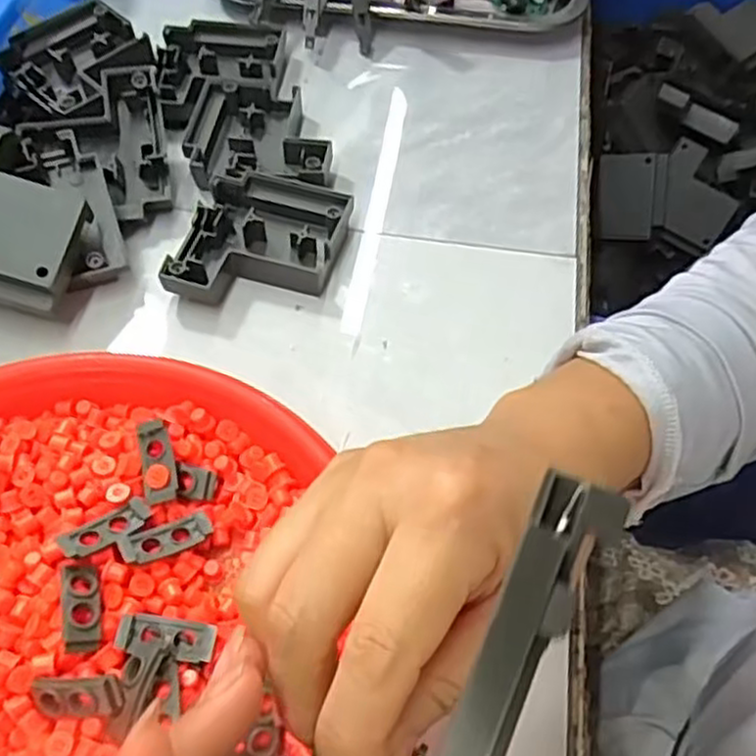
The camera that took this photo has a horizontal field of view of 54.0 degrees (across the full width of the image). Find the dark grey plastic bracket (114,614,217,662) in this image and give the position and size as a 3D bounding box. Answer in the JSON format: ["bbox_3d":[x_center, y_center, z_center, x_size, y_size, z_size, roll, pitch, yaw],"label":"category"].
[{"bbox_3d":[-0.076,0.092,0.265,0.034,0.004,0.015,7,58,3],"label":"dark grey plastic bracket"}]

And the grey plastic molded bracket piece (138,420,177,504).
[{"bbox_3d":[-0.090,0.034,0.301,0.012,0.009,0.034,-13,59,-10],"label":"grey plastic molded bracket piece"}]

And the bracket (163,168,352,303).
[{"bbox_3d":[-0.061,-0.071,0.387,0.077,0.019,0.078,13,58,7],"label":"bracket"}]

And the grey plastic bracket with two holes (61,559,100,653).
[{"bbox_3d":[-0.108,0.082,0.269,0.012,0.006,0.035,-13,59,-10],"label":"grey plastic bracket with two holes"}]

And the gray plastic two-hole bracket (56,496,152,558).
[{"bbox_3d":[-0.104,0.058,0.284,0.034,0.004,0.013,-28,62,-33],"label":"gray plastic two-hole bracket"}]

